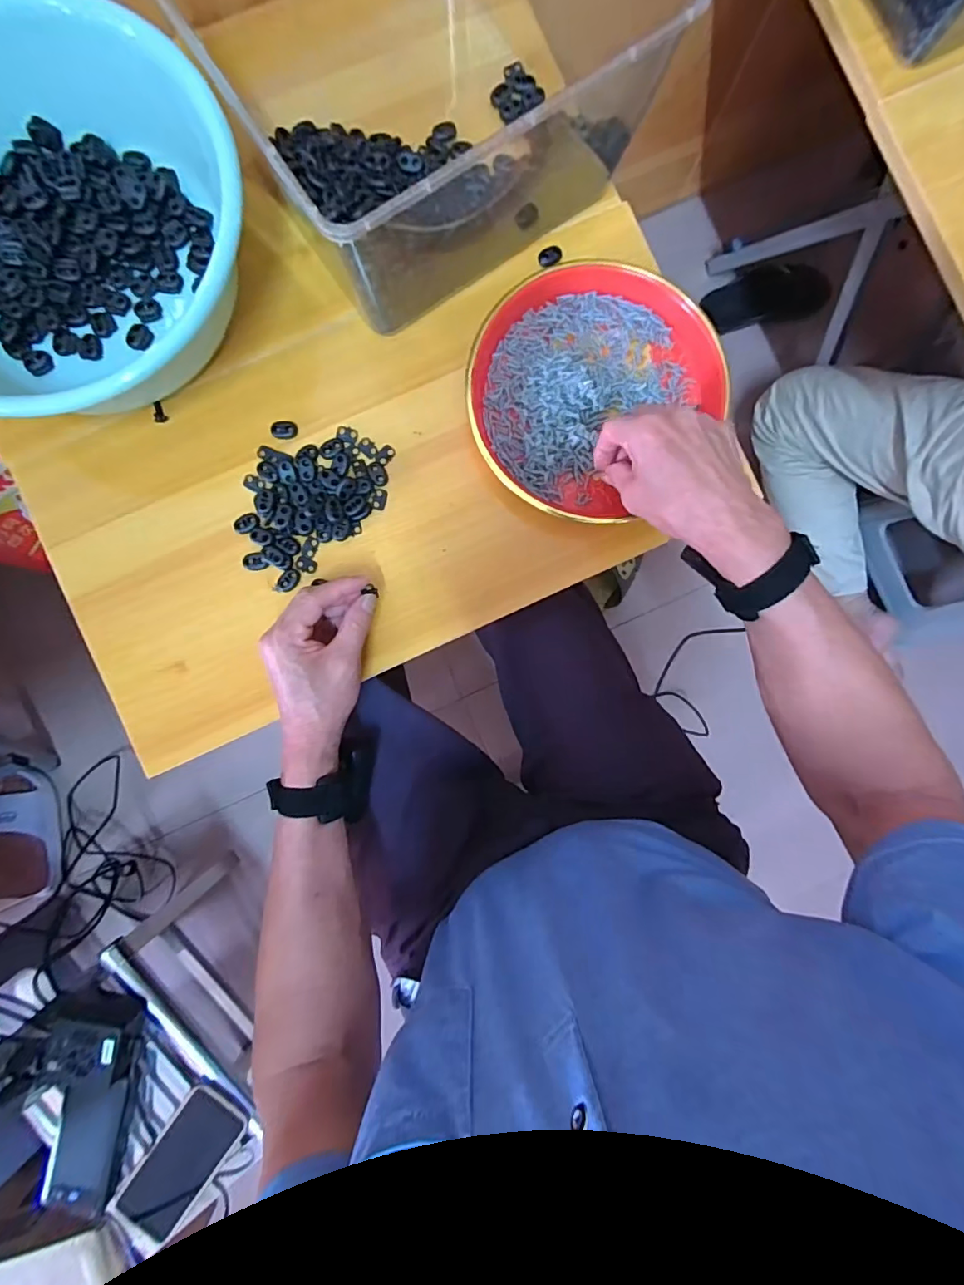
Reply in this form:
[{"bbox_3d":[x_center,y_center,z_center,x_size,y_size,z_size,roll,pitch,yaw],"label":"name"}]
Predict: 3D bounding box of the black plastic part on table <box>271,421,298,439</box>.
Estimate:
[{"bbox_3d":[-0.176,-0.189,0.454,0.022,0.006,0.017,-10,89,-2],"label":"black plastic part on table"}]

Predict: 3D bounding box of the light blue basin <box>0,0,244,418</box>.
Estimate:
[{"bbox_3d":[-0.336,-0.321,0.390,0.295,0.104,0.229,-35,90,-3],"label":"light blue basin"}]

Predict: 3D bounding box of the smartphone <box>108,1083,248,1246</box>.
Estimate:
[{"bbox_3d":[-0.358,0.621,0.608,0.081,0.011,0.151,36,78,8],"label":"smartphone"}]

